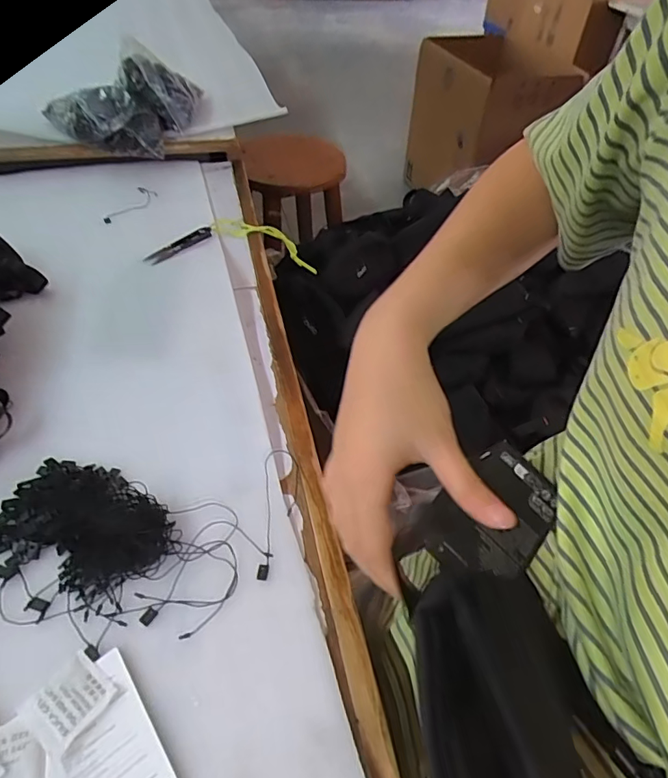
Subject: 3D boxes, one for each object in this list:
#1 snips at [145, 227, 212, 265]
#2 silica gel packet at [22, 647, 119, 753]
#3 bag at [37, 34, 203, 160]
[{"bbox_3d":[-0.183,-0.170,0.599,0.022,0.011,0.103,26,50,19],"label":"snips"},{"bbox_3d":[-0.148,0.175,0.285,0.035,0.005,0.039,30,51,21],"label":"silica gel packet"},{"bbox_3d":[-0.290,-0.405,0.716,0.222,0.102,0.123,-15,50,-19],"label":"bag"}]

